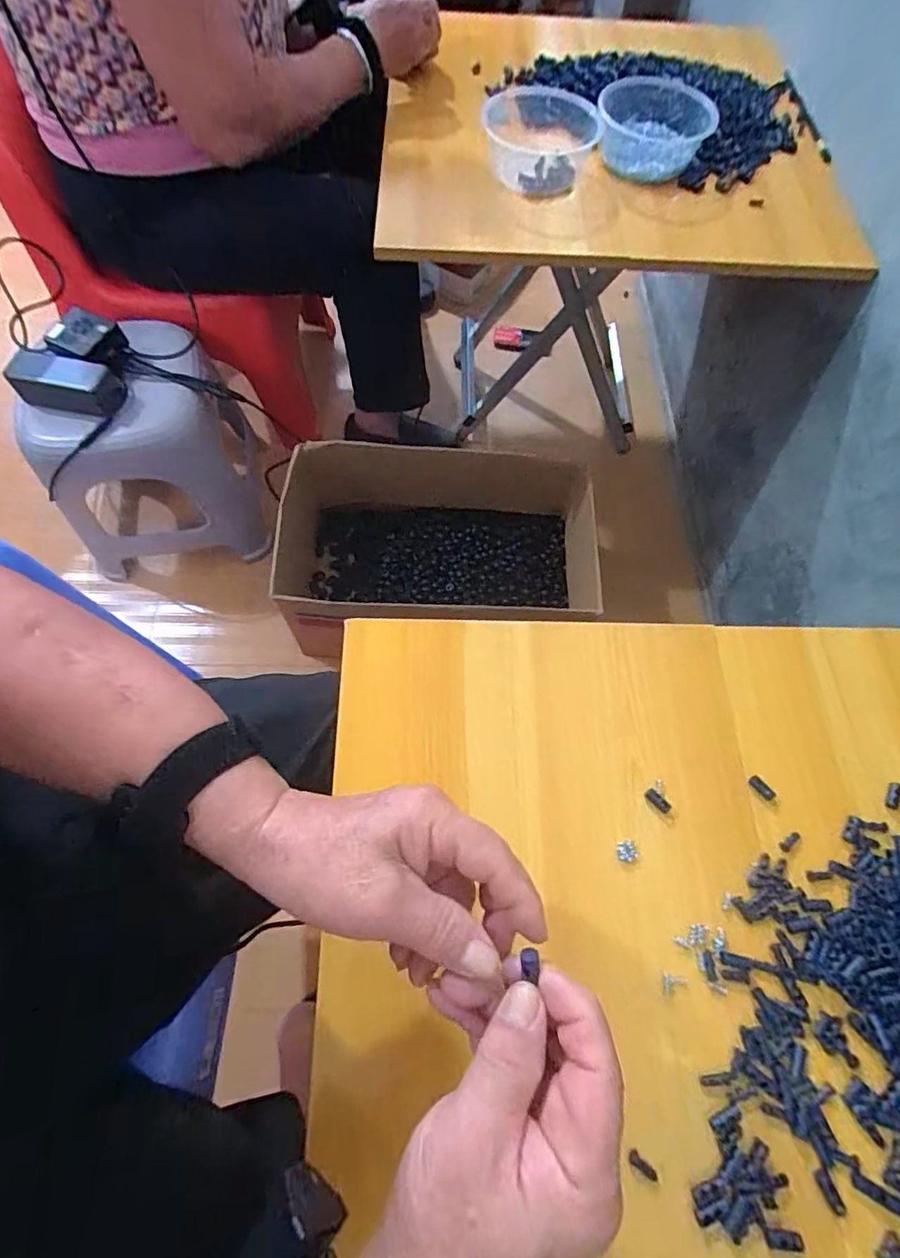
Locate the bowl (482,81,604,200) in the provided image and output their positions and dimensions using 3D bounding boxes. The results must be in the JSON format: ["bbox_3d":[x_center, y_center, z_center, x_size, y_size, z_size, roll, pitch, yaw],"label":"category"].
[{"bbox_3d":[0.112,-0.613,0.693,0.140,0.065,0.154,1,67,-2],"label":"bowl"}]

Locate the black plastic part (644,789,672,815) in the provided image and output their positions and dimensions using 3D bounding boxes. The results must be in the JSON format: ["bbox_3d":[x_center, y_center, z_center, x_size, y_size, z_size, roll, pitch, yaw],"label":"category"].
[{"bbox_3d":[0.145,0.120,0.387,0.008,0.005,0.019,-41,72,-16],"label":"black plastic part"}]

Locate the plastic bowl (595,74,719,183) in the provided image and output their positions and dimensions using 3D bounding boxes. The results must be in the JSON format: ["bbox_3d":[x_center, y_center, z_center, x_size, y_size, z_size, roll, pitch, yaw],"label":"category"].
[{"bbox_3d":[0.252,-0.616,0.686,0.140,0.068,0.124,10,67,2],"label":"plastic bowl"}]

